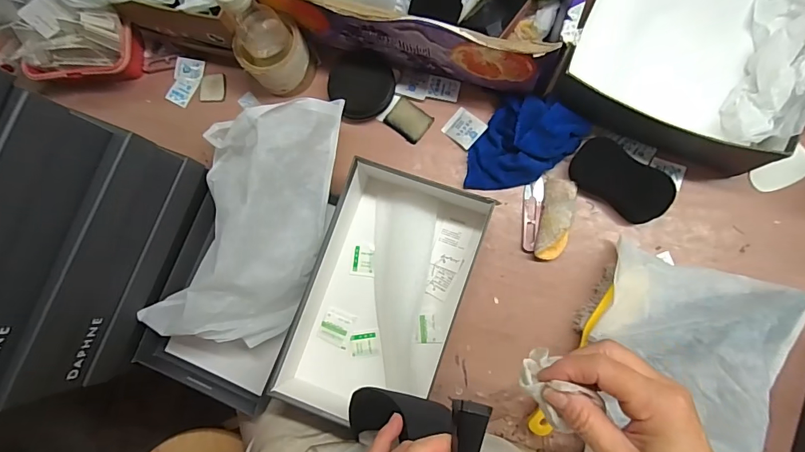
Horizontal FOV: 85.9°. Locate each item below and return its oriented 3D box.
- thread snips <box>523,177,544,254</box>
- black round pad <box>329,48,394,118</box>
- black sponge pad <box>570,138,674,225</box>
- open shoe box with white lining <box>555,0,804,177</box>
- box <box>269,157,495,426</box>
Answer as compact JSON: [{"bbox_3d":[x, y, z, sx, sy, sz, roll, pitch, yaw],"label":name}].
[{"bbox_3d":[0.173,-0.016,0.576,0.025,0.010,0.099,5,84,7],"label":"thread snips"},{"bbox_3d":[-0.057,-0.197,0.605,0.089,0.006,0.089,-1,103,-4],"label":"black round pad"},{"bbox_3d":[0.279,-0.059,0.556,0.126,0.032,0.064,35,88,9],"label":"black sponge pad"},{"bbox_3d":[0.366,-0.257,0.524,0.258,0.125,0.315,25,86,9],"label":"open shoe box with white lining"},{"bbox_3d":[-0.033,0.091,0.546,0.186,0.080,0.316,21,86,8],"label":"box"}]

